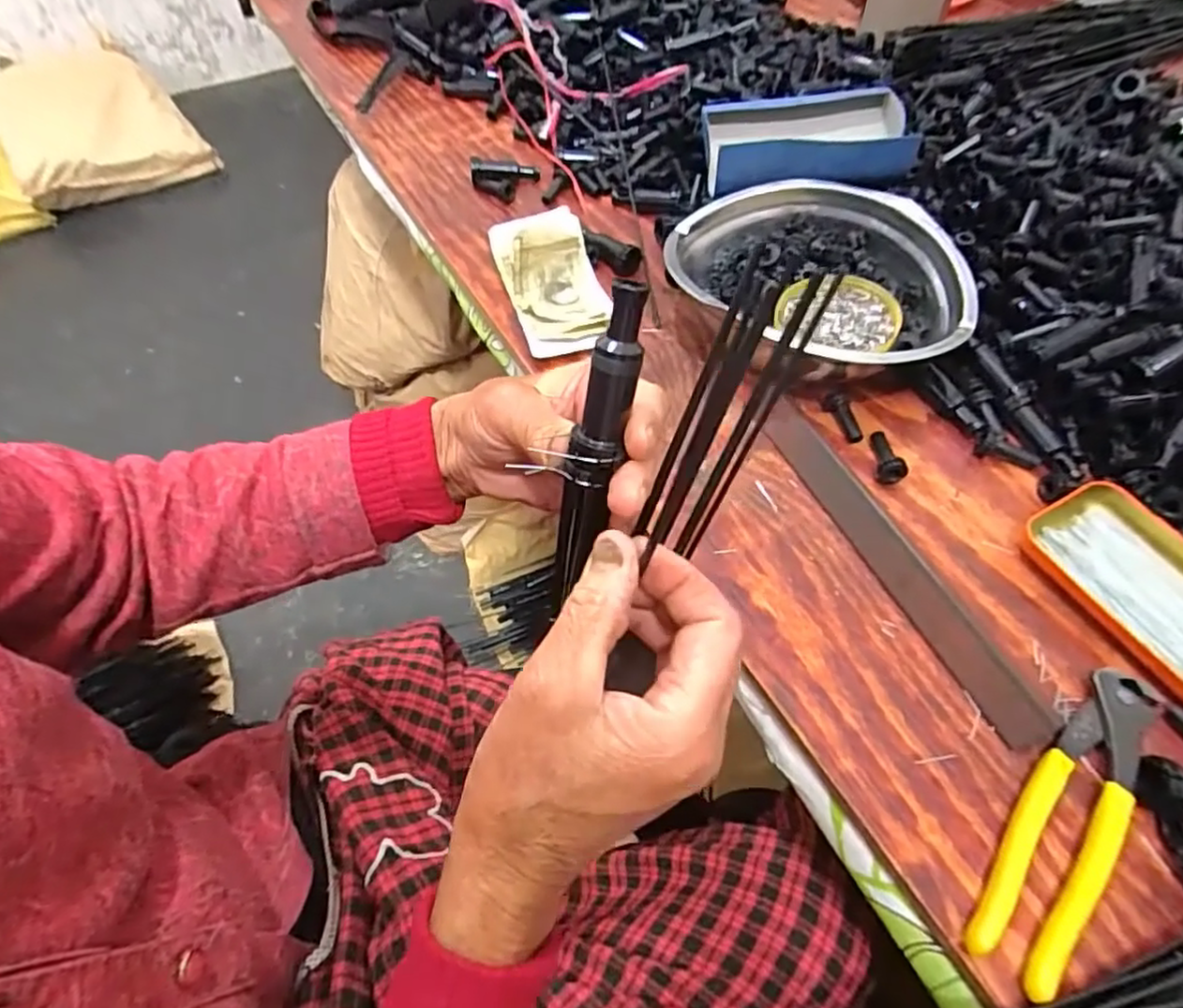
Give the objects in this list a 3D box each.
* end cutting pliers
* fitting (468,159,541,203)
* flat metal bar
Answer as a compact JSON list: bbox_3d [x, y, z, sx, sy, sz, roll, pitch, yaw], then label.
[{"bbox_3d":[0.229,0.147,0.320,0.038,0.012,0.163,35,64,23],"label":"end cutting pliers"},{"bbox_3d":[-0.089,-0.313,0.645,0.068,0.016,0.050,9,57,8],"label":"fitting"},{"bbox_3d":[0.180,0.029,0.403,0.030,0.010,0.243,-22,58,-12],"label":"flat metal bar"}]

